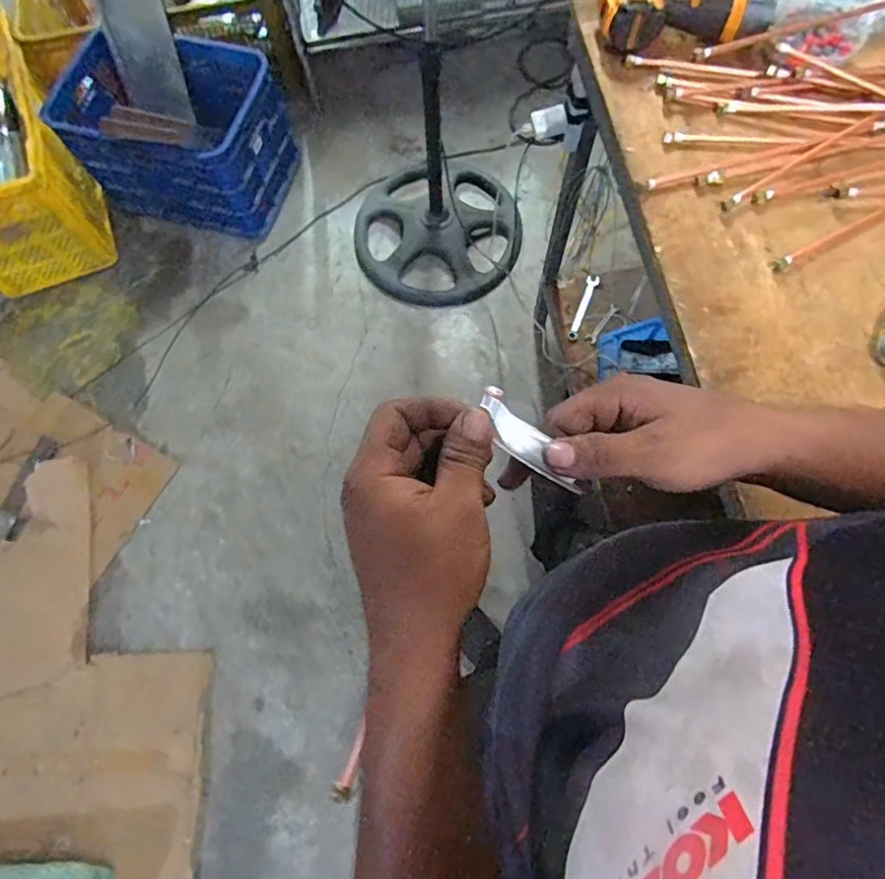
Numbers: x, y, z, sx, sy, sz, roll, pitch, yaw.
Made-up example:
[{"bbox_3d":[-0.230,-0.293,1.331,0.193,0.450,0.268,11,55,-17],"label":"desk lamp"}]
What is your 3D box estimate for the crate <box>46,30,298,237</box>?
[{"bbox_3d":[-0.749,-0.855,1.537,0.554,0.342,0.357,18,74,7],"label":"crate"}]

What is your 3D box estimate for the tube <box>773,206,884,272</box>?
[{"bbox_3d":[0.501,-0.258,0.641,0.277,0.010,0.017,-27,74,-6],"label":"tube"}]

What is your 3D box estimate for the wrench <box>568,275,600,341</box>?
[{"bbox_3d":[0.331,-0.311,1.291,0.029,0.016,0.178,22,75,9],"label":"wrench"}]

